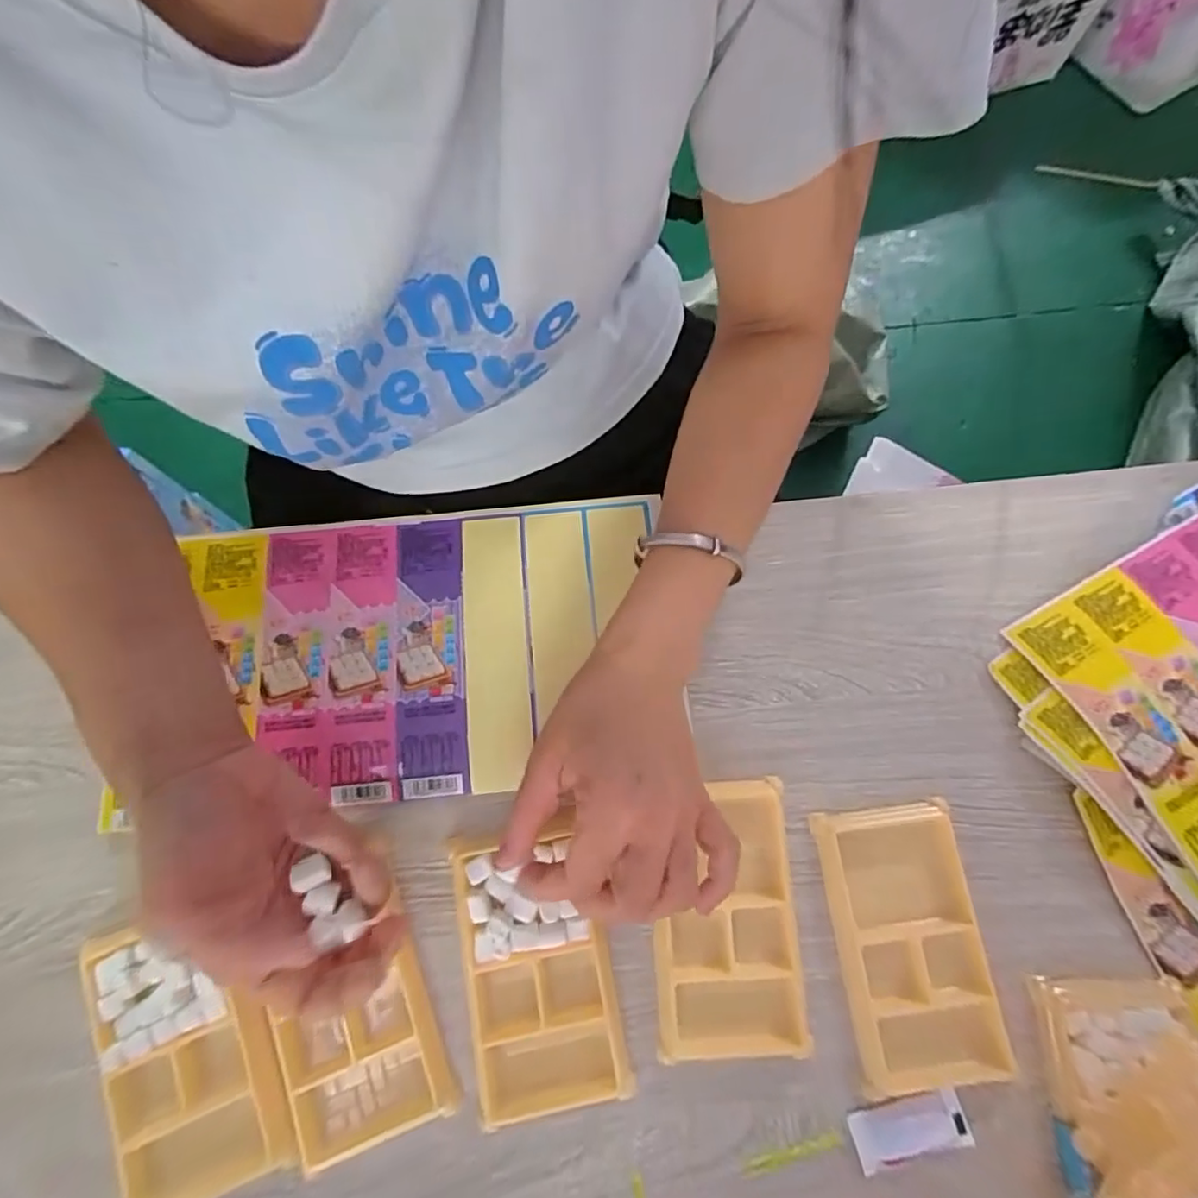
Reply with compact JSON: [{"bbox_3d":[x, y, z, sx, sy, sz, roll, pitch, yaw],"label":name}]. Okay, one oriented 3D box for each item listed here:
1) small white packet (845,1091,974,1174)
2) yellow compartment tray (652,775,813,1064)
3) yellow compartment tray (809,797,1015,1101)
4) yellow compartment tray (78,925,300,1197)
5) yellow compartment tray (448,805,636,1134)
[{"bbox_3d":[0.155,0.266,0.297,0.058,0.004,0.026,-11,76,-3],"label":"small white packet"},{"bbox_3d":[0.069,0.171,0.323,0.078,0.012,0.134,-2,76,-1],"label":"yellow compartment tray"},{"bbox_3d":[0.167,0.185,0.321,0.075,0.011,0.133,-6,76,-2],"label":"yellow compartment tray"},{"bbox_3d":[-0.205,0.226,0.296,0.077,0.012,0.130,-21,77,-5],"label":"yellow compartment tray"},{"bbox_3d":[-0.034,0.192,0.315,0.076,0.012,0.135,-11,76,-3],"label":"yellow compartment tray"}]

